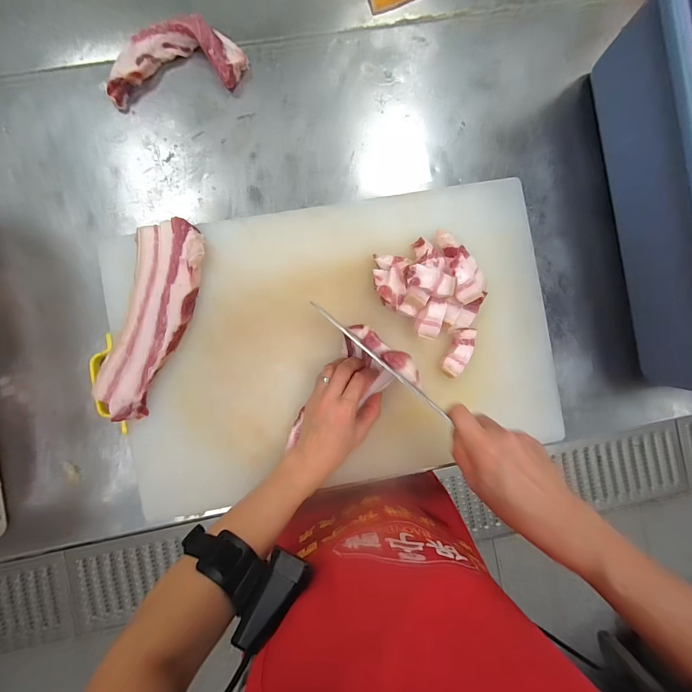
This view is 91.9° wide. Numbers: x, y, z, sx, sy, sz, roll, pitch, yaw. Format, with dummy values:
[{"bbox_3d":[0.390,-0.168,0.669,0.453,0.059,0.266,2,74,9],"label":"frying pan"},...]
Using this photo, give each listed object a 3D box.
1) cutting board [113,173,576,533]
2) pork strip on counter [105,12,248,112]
[{"bbox_3d":[-0.008,-0.002,0.425,0.527,0.039,0.353,-9,89,-2],"label":"cutting board"},{"bbox_3d":[-0.214,-0.356,0.421,0.169,0.032,0.074,-12,90,-2],"label":"pork strip on counter"}]

